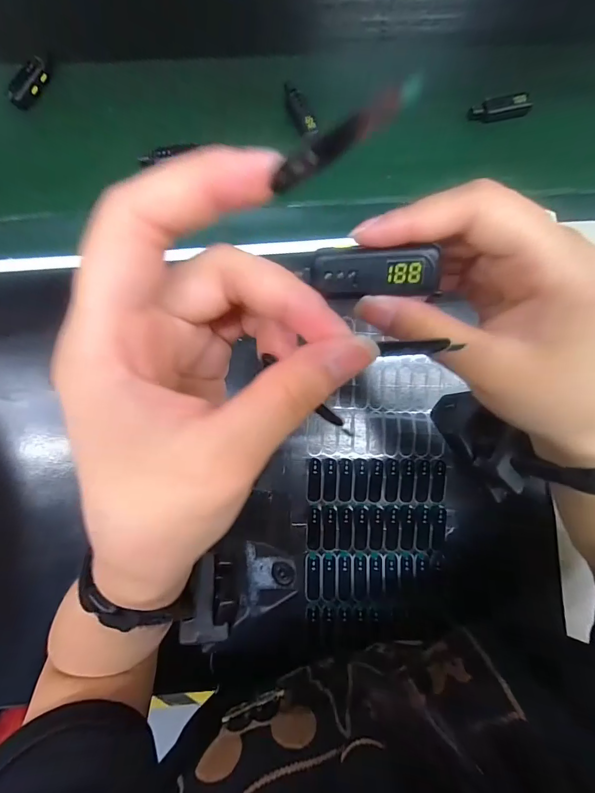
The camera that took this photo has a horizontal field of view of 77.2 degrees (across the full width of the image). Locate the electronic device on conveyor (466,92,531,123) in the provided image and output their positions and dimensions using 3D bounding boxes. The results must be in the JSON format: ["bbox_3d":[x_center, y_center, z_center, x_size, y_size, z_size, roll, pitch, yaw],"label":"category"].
[{"bbox_3d":[0.188,-0.269,0.347,0.058,0.008,0.022,-15,87,-4],"label":"electronic device on conveyor"}]

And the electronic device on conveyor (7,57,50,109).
[{"bbox_3d":[-0.240,-0.280,0.334,0.008,0.020,0.046,31,85,25],"label":"electronic device on conveyor"}]

